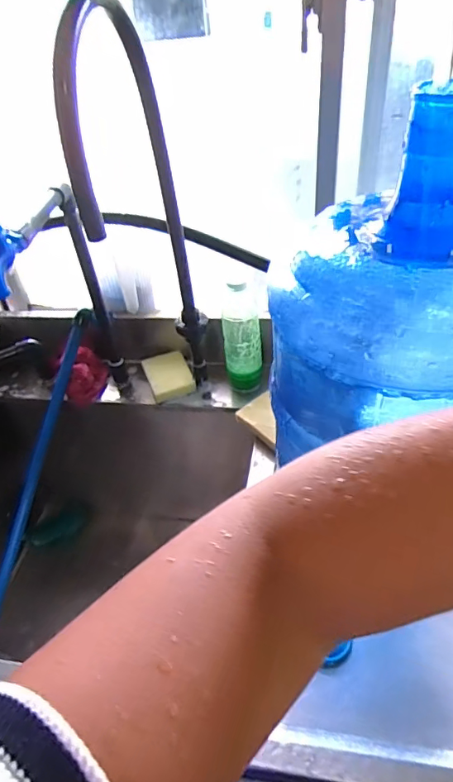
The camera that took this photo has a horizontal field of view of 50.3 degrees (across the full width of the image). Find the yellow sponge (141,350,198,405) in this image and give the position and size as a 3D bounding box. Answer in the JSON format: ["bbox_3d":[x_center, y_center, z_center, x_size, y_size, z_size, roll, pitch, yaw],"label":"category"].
[{"bbox_3d":[-0.103,-0.027,0.860,0.075,0.027,0.098,-17,42,-13],"label":"yellow sponge"}]

